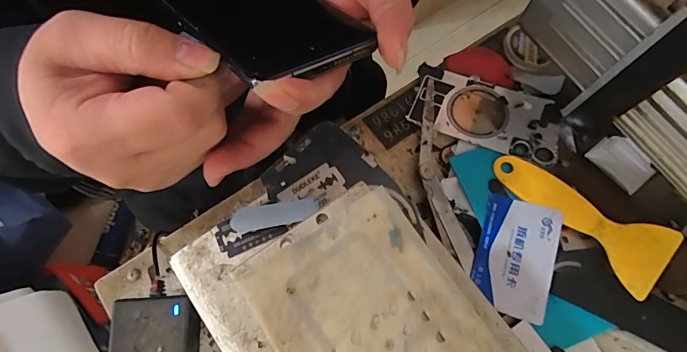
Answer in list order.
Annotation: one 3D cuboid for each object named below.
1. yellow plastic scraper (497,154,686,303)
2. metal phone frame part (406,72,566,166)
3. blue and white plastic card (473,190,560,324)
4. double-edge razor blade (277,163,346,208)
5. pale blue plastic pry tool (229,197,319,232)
[{"bbox_3d":[0.174,0.028,0.299,0.131,0.005,0.053,36,74,19],"label":"yellow plastic scraper"},{"bbox_3d":[0.123,-0.055,0.338,0.120,0.009,0.065,22,73,4],"label":"metal phone frame part"},{"bbox_3d":[0.128,0.059,0.294,0.053,0.005,0.084,15,70,13],"label":"blue and white plastic card"},{"bbox_3d":[-0.018,0.009,0.239,0.038,0.005,0.021,-34,77,-12],"label":"double-edge razor blade"},{"bbox_3d":[-0.040,0.022,0.230,0.050,0.004,0.013,-9,77,-12],"label":"pale blue plastic pry tool"}]

